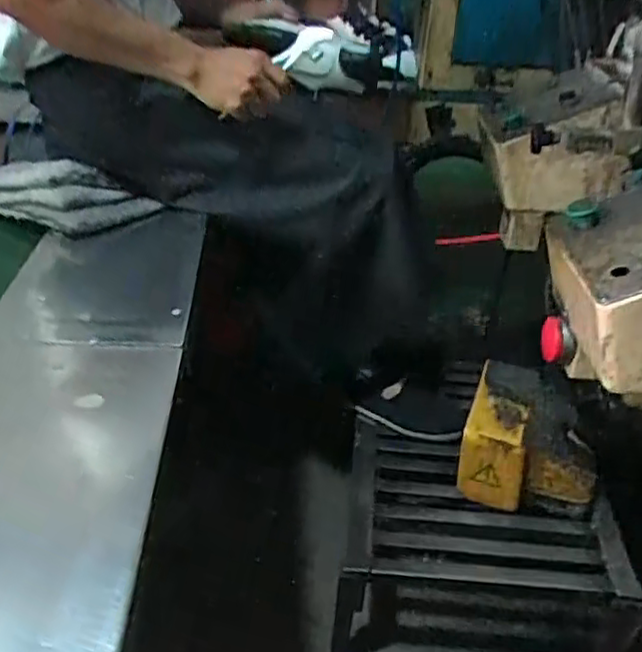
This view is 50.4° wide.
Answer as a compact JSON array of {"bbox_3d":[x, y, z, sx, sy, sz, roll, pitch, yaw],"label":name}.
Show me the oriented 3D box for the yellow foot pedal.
[{"bbox_3d":[0.379,0.198,1.239,0.226,0.169,0.256,12,35,13],"label":"yellow foot pedal"}]

